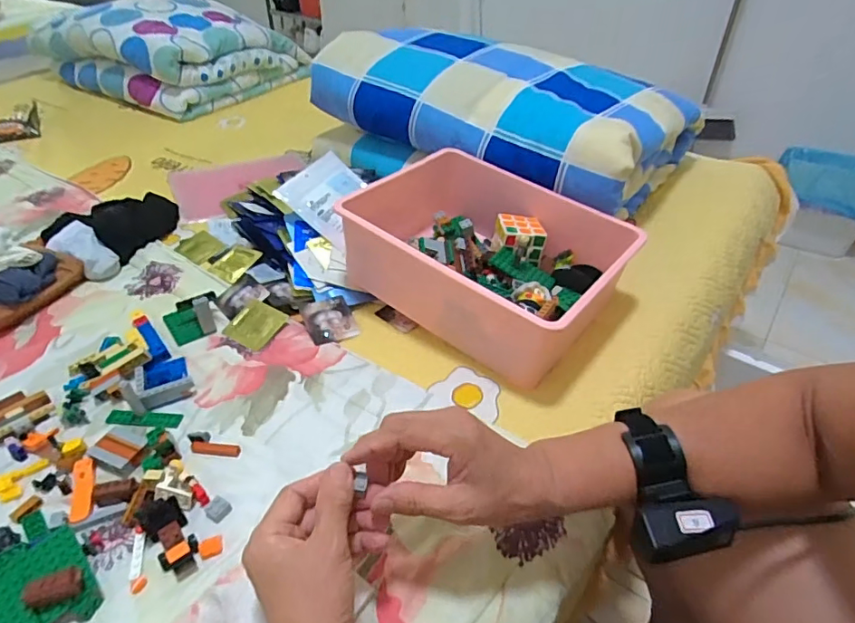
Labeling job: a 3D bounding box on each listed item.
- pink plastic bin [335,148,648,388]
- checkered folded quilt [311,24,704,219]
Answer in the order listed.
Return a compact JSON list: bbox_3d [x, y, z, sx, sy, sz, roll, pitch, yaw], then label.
[{"bbox_3d":[0.078,-0.076,0.663,0.303,0.119,0.253,26,45,28],"label":"pink plastic bin"},{"bbox_3d":[0.118,-0.324,0.884,0.561,0.198,0.352,20,42,22],"label":"checkered folded quilt"}]

